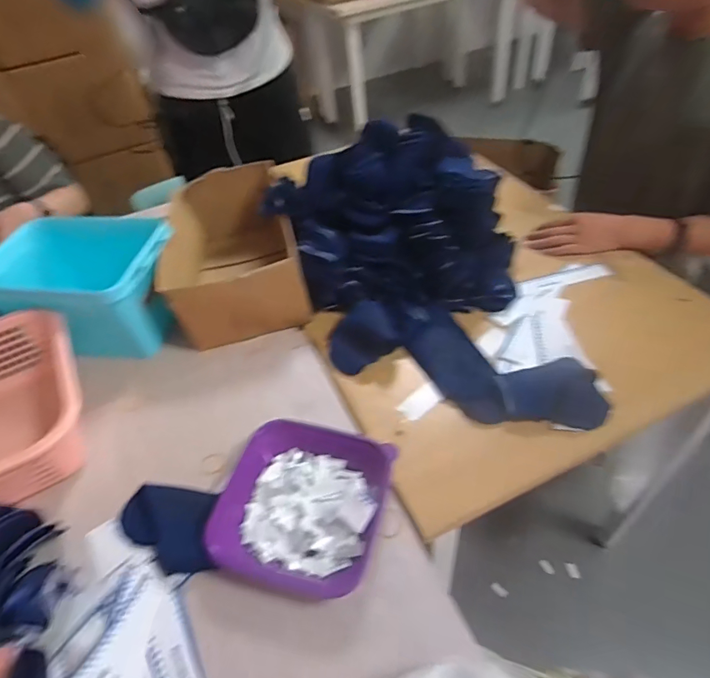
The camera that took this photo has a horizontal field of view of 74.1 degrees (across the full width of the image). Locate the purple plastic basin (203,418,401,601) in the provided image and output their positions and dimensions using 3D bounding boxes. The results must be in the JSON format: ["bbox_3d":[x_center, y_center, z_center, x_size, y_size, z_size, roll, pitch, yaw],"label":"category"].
[{"bbox_3d":[-0.057,0.185,0.542,0.183,0.050,0.185,-4,46,4],"label":"purple plastic basin"}]

